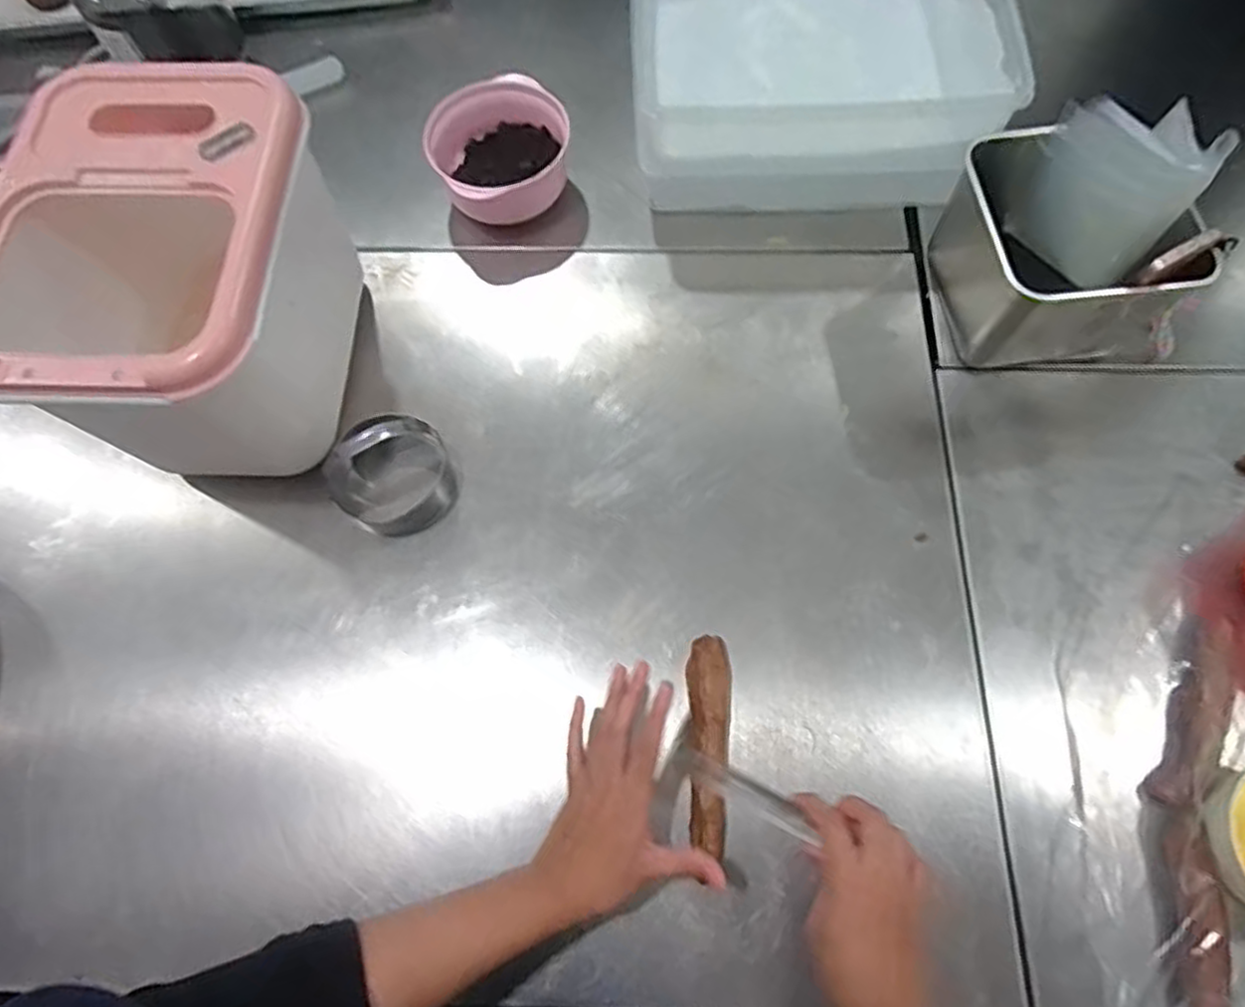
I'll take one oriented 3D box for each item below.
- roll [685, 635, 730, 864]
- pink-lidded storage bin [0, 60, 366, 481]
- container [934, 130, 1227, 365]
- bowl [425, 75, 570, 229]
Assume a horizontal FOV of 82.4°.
[{"bbox_3d":[0.068,0.185,0.557,0.032,0.019,0.158,2,70,2],"label":"roll"},{"bbox_3d":[-0.354,-0.168,0.606,0.208,0.222,0.282,-3,69,0],"label":"pink-lidded storage bin"},{"bbox_3d":[0.385,-0.230,0.640,0.161,0.145,0.169,-4,69,0],"label":"container"},{"bbox_3d":[-0.123,-0.359,0.737,0.138,0.093,0.111,-22,70,-7],"label":"bowl"}]

